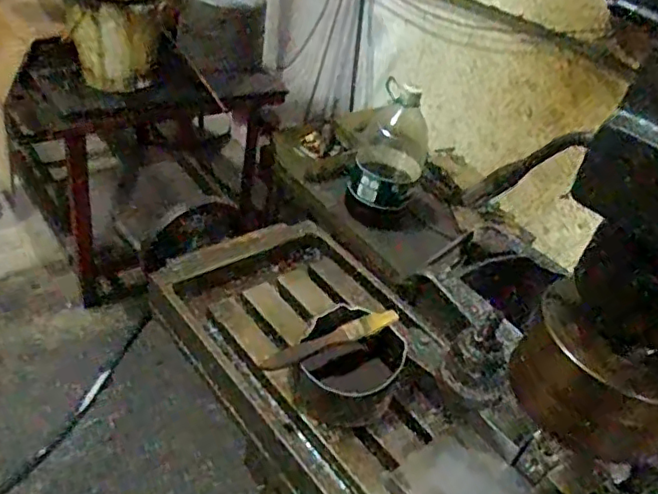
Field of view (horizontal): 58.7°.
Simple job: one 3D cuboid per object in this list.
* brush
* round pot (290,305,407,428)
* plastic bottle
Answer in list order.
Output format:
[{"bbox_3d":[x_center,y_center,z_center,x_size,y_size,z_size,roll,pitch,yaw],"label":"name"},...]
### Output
[{"bbox_3d":[0.003,0.088,0.558,0.148,0.017,0.017,-15,47,-31],"label":"brush"},{"bbox_3d":[0.017,0.115,0.578,0.107,0.061,0.112,8,39,-7],"label":"round pot"},{"bbox_3d":[0.168,-0.262,1.527,0.181,0.313,0.186,15,39,2],"label":"plastic bottle"}]

